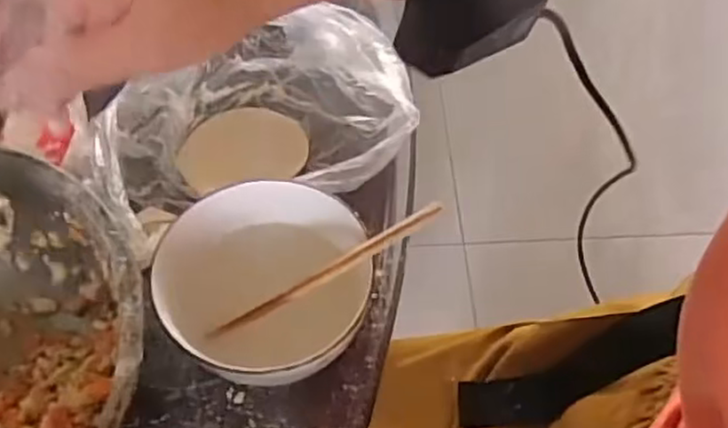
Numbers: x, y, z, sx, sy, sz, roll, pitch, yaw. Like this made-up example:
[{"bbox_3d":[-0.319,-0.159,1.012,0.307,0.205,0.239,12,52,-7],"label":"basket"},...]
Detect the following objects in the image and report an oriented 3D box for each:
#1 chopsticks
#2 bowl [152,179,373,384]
[{"bbox_3d":[-0.021,0.030,0.355,0.135,0.009,0.009,-30,55,12],"label":"chopsticks"},{"bbox_3d":[-0.053,0.036,0.374,0.106,0.054,0.091,-19,56,-13],"label":"bowl"}]

